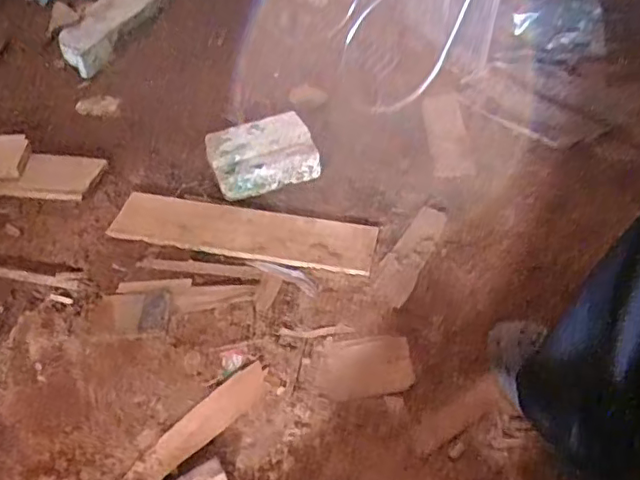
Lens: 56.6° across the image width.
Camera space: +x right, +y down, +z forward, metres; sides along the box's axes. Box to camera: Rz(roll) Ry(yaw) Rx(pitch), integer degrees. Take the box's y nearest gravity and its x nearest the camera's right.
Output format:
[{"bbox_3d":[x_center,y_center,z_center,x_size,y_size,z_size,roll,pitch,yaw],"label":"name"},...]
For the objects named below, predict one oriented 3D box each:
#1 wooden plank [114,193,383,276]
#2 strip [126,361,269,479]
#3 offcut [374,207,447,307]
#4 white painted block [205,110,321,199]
[{"bbox_3d":[-0.119,-0.019,0.927,0.407,0.013,0.110,11,47,9],"label":"wooden plank"},{"bbox_3d":[-0.152,0.227,0.697,0.043,0.011,0.241,35,55,28],"label":"strip"},{"bbox_3d":[0.140,0.014,0.906,0.055,0.008,0.195,22,49,19],"label":"offcut"},{"bbox_3d":[-0.097,-0.141,1.002,0.170,0.068,0.112,-15,48,-15],"label":"white painted block"}]

